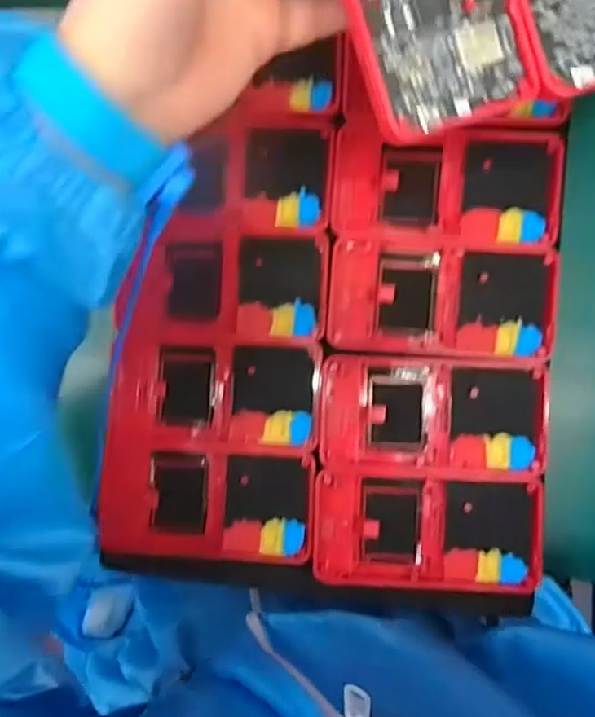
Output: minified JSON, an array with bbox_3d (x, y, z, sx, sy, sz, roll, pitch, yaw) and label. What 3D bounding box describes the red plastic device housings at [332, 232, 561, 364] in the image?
[{"bbox_3d":[0.079,-0.033,0.349,0.121,0.011,0.061,5,95,6],"label":"red plastic device housings"}]

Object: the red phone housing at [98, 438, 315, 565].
[{"bbox_3d":[-0.051,0.081,0.359,0.120,0.014,0.062,5,95,6],"label":"red phone housing"}]

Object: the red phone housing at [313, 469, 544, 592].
[{"bbox_3d":[0.071,0.095,0.345,0.122,0.015,0.060,3,95,7],"label":"red phone housing"}]

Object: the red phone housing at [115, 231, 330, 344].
[{"bbox_3d":[-0.041,-0.040,0.361,0.115,0.011,0.062,1,95,7],"label":"red phone housing"}]

